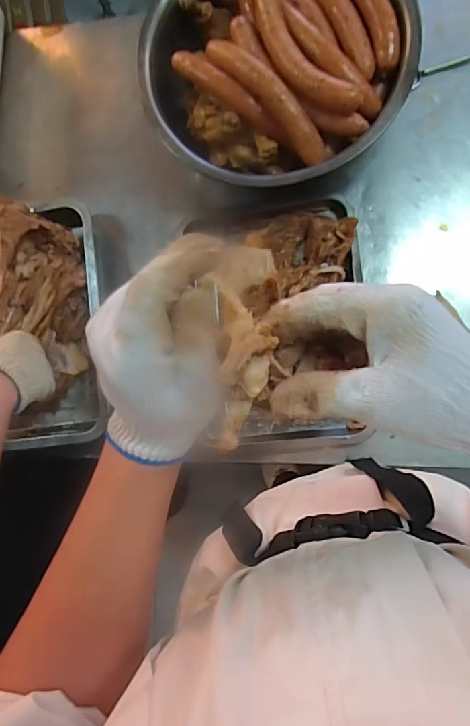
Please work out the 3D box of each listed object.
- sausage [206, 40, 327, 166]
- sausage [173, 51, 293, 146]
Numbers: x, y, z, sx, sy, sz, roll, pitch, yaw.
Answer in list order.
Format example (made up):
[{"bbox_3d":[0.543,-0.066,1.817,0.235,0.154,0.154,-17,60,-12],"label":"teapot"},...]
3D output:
[{"bbox_3d":[0.039,-0.332,0.571,0.034,0.046,0.201,-42,81,3],"label":"sausage"},{"bbox_3d":[-0.007,-0.336,0.582,0.183,0.031,0.025,41,92,9],"label":"sausage"}]

